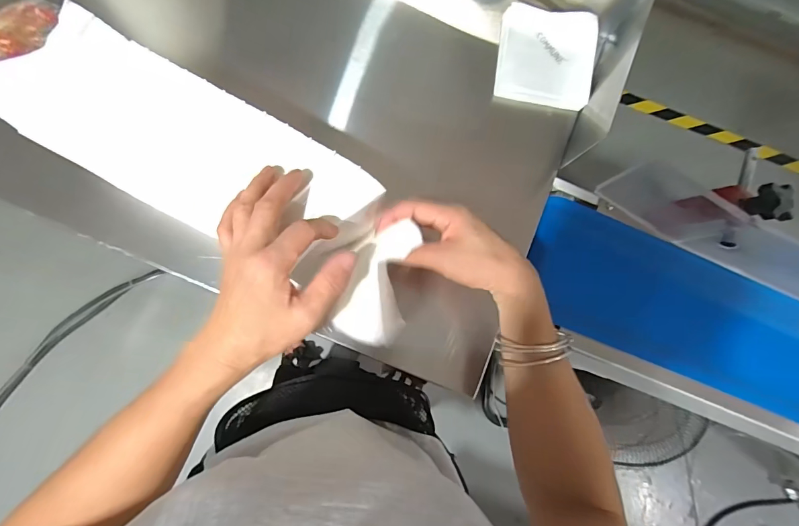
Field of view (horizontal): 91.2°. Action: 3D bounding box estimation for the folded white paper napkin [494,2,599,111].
[{"bbox_3d":[0.187,-0.266,0.500,0.117,0.029,0.125,9,83,-5],"label":"folded white paper napkin"}]

